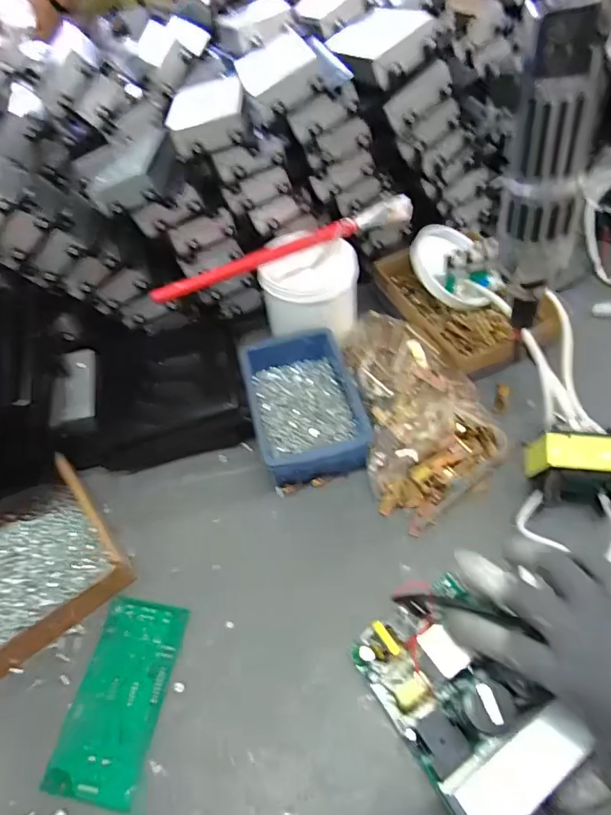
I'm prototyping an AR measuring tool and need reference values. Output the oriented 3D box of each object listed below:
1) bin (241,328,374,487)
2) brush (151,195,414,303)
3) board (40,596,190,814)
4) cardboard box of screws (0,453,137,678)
[{"bbox_3d":[-0.002,-0.004,0.454,0.098,0.041,0.146,-12,54,-4],"label":"bin"},{"bbox_3d":[-0.014,-0.160,0.483,0.282,0.017,0.018,-24,55,-13],"label":"brush"},{"bbox_3d":[-0.131,0.205,0.348,0.067,0.007,0.122,5,54,9],"label":"board"},{"bbox_3d":[-0.243,0.131,0.382,0.172,0.034,0.135,-35,58,-19],"label":"cardboard box of screws"}]

